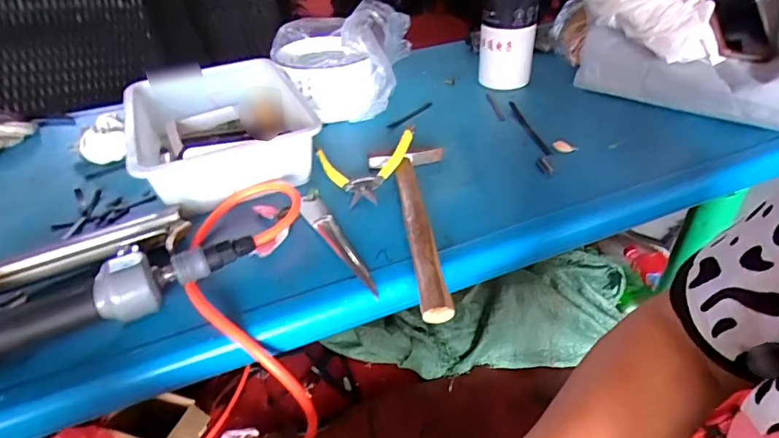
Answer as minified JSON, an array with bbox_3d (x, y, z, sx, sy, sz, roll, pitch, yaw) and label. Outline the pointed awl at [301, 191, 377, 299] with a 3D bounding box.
[{"bbox_3d":[-0.059,0.017,0.480,0.026,0.007,0.178,-19,41,-18],"label":"pointed awl"}]

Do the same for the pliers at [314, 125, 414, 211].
[{"bbox_3d":[-0.029,-0.064,0.556,0.122,0.034,0.109,-5,39,0],"label":"pliers"}]

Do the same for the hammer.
[{"bbox_3d":[0.019,-0.001,0.483,0.084,0.027,0.264,-3,39,2],"label":"hammer"}]

